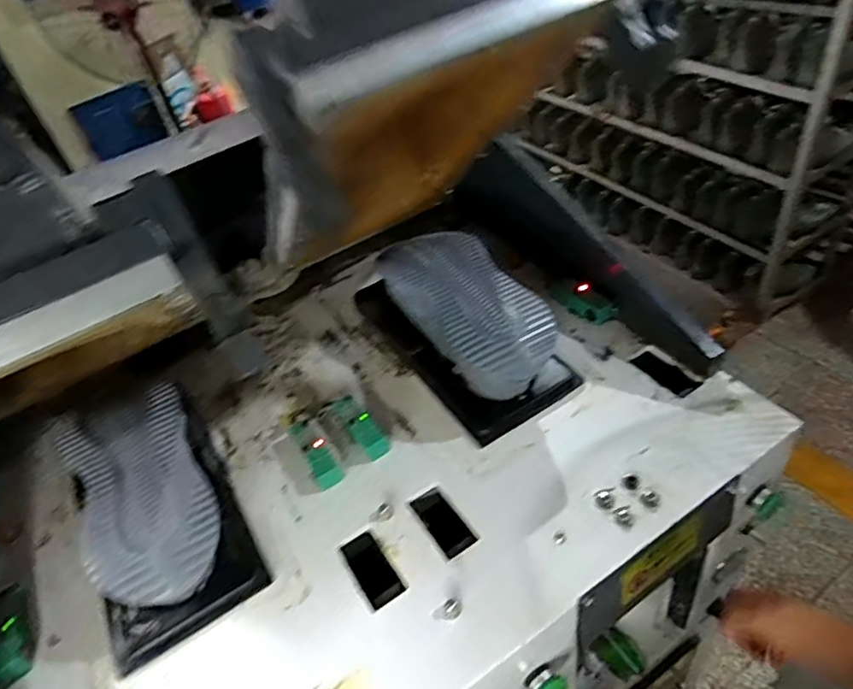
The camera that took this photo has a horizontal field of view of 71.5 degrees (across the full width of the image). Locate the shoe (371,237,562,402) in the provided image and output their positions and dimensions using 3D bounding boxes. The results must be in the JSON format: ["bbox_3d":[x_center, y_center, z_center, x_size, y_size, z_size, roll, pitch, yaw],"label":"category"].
[{"bbox_3d":[0.045,-0.033,0.710,0.117,0.109,0.283,-23,42,-18],"label":"shoe"}]

